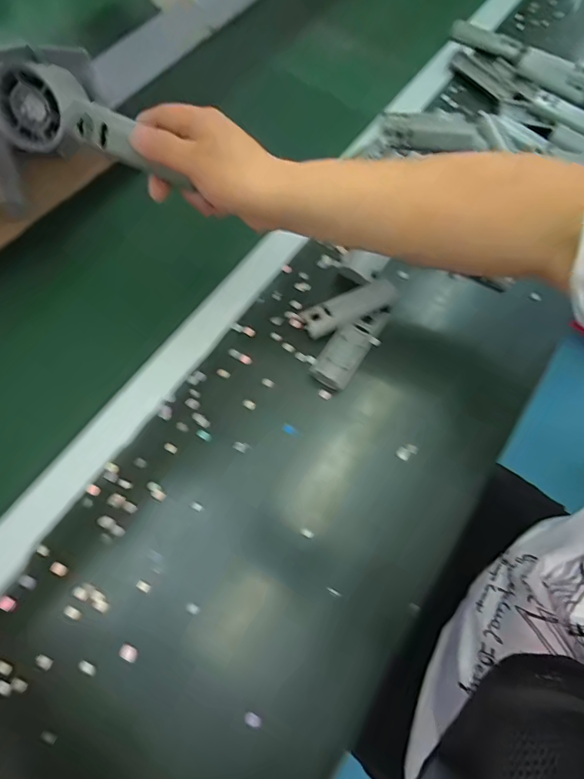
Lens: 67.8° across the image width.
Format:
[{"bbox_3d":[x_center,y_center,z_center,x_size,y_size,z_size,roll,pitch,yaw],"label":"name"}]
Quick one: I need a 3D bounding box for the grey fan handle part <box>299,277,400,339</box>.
[{"bbox_3d":[0.060,-0.085,0.455,0.100,0.023,0.033,-24,71,-11],"label":"grey fan handle part"}]

